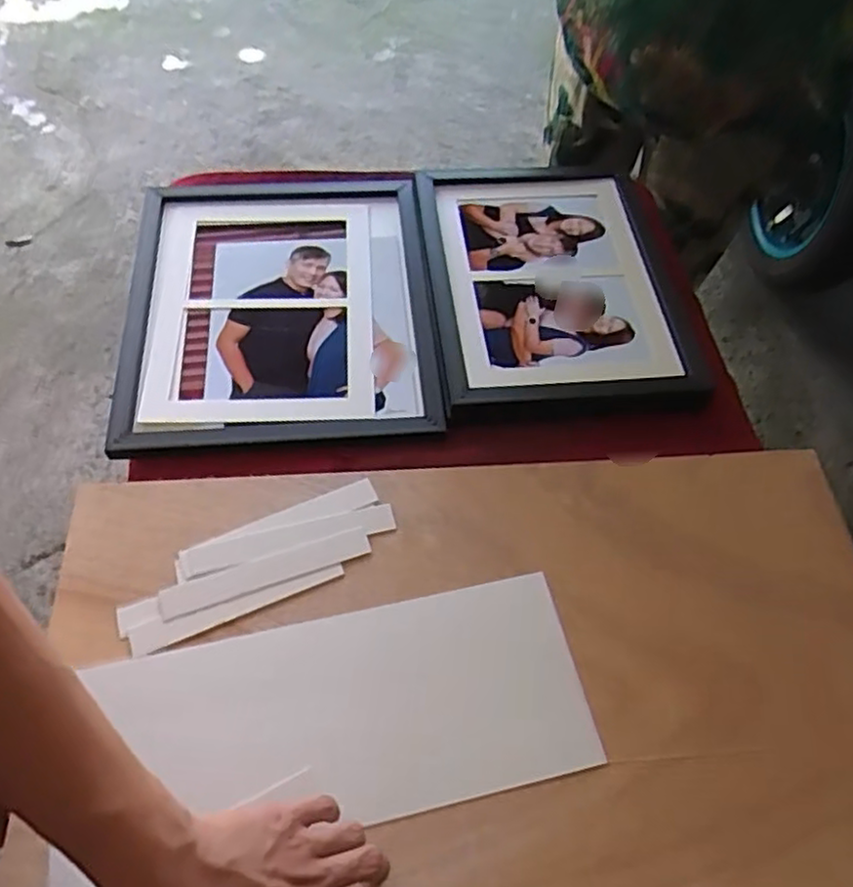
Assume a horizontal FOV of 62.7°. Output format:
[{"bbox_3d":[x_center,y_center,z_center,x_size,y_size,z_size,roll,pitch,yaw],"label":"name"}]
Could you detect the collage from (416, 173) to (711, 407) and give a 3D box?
[{"bbox_3d":[0.138,-0.185,0.756,0.252,0.020,0.336,-5,58,-3],"label":"collage"}]

